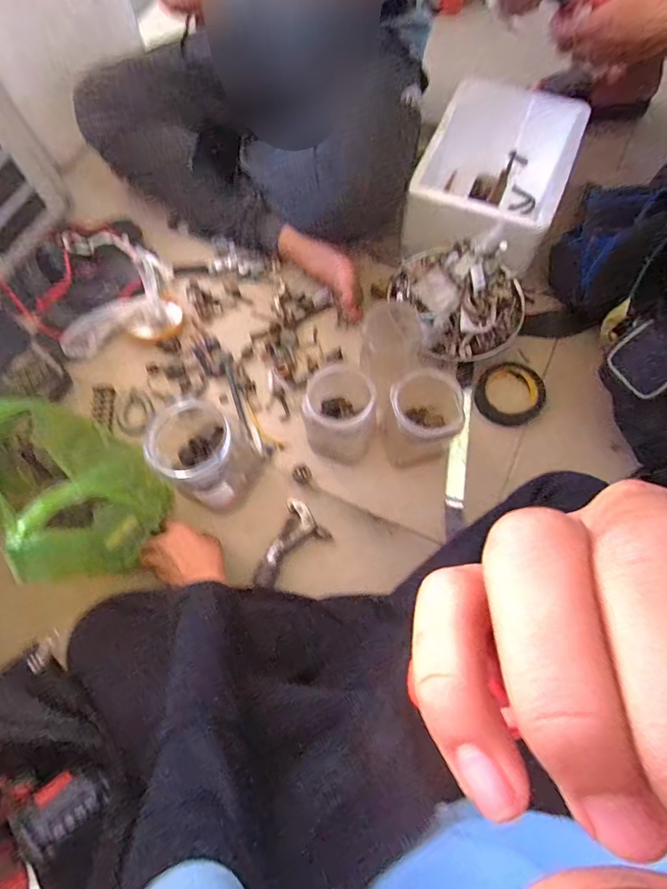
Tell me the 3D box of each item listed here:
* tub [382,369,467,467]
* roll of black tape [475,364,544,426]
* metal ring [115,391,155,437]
[{"bbox_3d":[0.125,-0.039,0.650,0.104,0.129,0.117,9,70,4],"label":"tub"},{"bbox_3d":[0.285,-0.080,0.708,0.117,0.028,0.099,-26,71,-9],"label":"roll of black tape"},{"bbox_3d":[-0.325,-0.052,0.735,0.058,0.004,0.070,17,71,7],"label":"metal ring"}]

